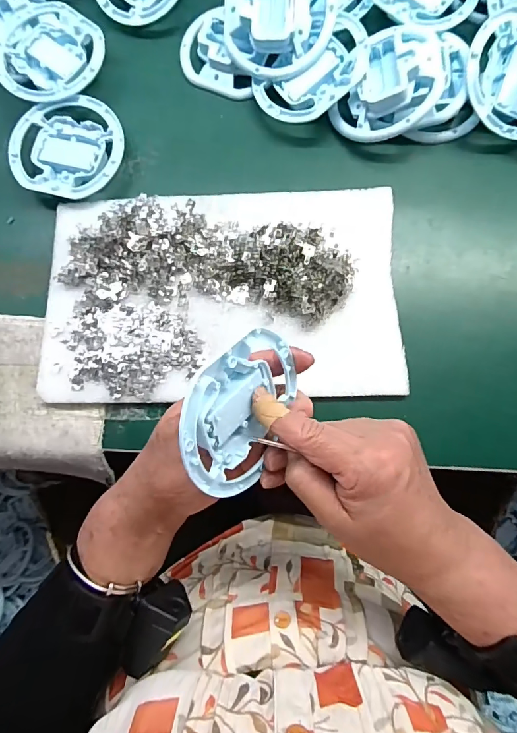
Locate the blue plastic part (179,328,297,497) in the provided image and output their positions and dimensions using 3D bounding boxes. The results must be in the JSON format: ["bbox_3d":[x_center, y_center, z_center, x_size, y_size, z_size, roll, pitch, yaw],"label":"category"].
[{"bbox_3d":[-0.011,0.028,0.264,0.015,0.091,0.100,13,41,35],"label":"blue plastic part"}]

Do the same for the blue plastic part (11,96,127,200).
[{"bbox_3d":[-0.178,-0.204,0.392,0.106,0.024,0.096,15,83,5],"label":"blue plastic part"}]

